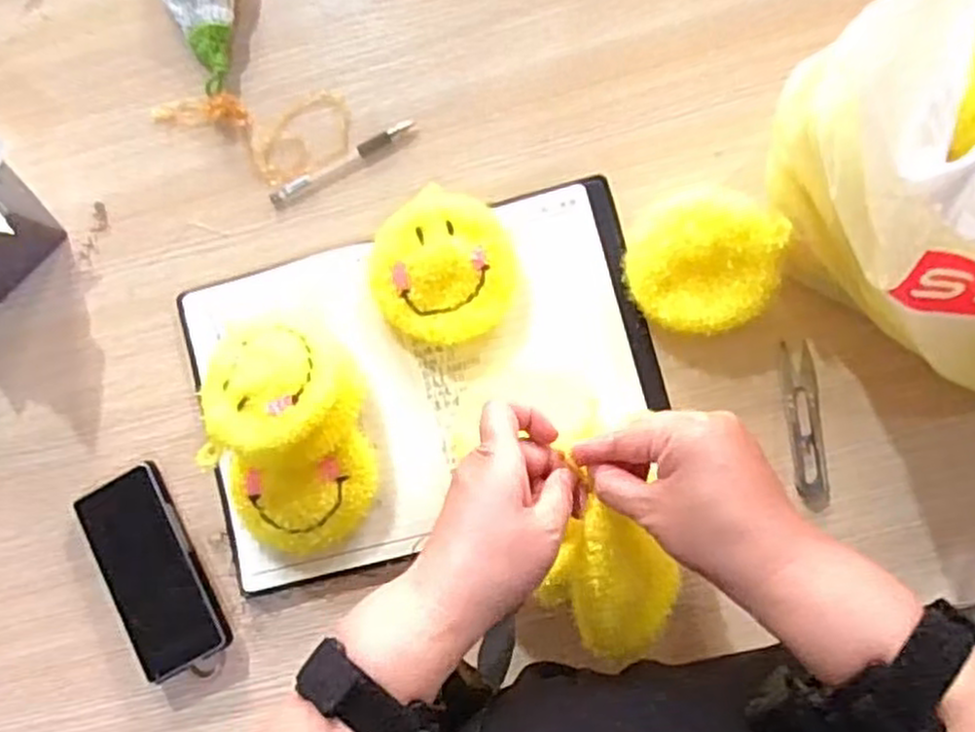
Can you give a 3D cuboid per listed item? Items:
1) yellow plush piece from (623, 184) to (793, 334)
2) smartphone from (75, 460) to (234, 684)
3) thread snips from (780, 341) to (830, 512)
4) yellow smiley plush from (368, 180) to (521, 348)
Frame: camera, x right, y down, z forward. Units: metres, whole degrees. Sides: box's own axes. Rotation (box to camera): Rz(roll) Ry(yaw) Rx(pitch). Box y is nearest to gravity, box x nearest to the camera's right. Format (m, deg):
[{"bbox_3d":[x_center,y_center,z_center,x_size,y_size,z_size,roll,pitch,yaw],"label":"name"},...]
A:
[{"bbox_3d":[0.160,-0.080,0.572,0.106,0.052,0.106,4,88,6],"label":"yellow plush piece"},{"bbox_3d":[-0.268,0.165,0.611,0.070,0.020,0.161,-27,85,4],"label":"smartphone"},{"bbox_3d":[0.243,0.046,0.579,0.024,0.004,0.125,-6,87,6],"label":"thread snips"},{"bbox_3d":[-0.034,-0.078,0.604,0.110,0.044,0.119,0,87,6],"label":"yellow smiley plush"}]

